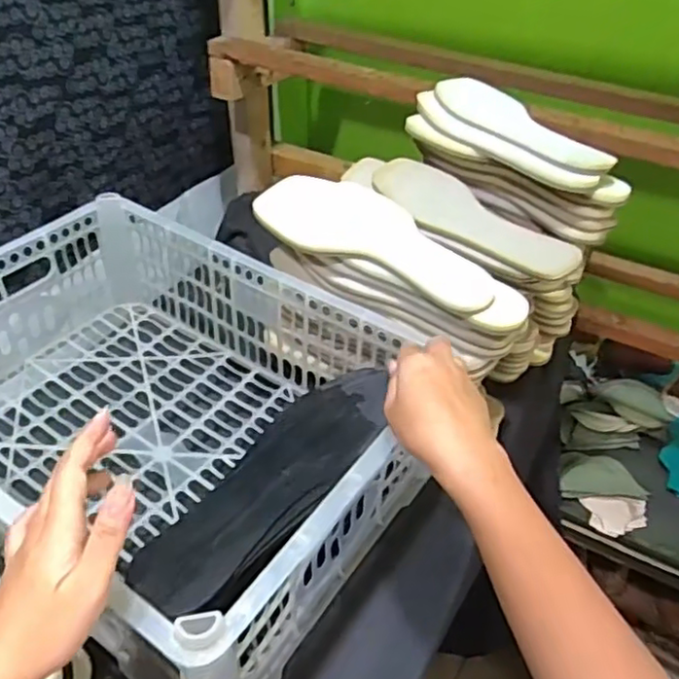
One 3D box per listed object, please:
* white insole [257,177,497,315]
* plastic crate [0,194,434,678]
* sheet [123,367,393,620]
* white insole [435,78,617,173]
[{"bbox_3d":[0.036,-0.095,0.587,0.235,0.018,0.088,28,64,19],"label":"white insole"},{"bbox_3d":[-0.166,0.060,0.569,0.426,0.148,0.313,24,45,24],"label":"plastic crate"},{"bbox_3d":[-0.043,0.097,0.470,0.070,0.012,0.246,26,44,26],"label":"sheet"},{"bbox_3d":[0.182,-0.228,0.673,0.062,0.016,0.235,-19,44,-23],"label":"white insole"}]

